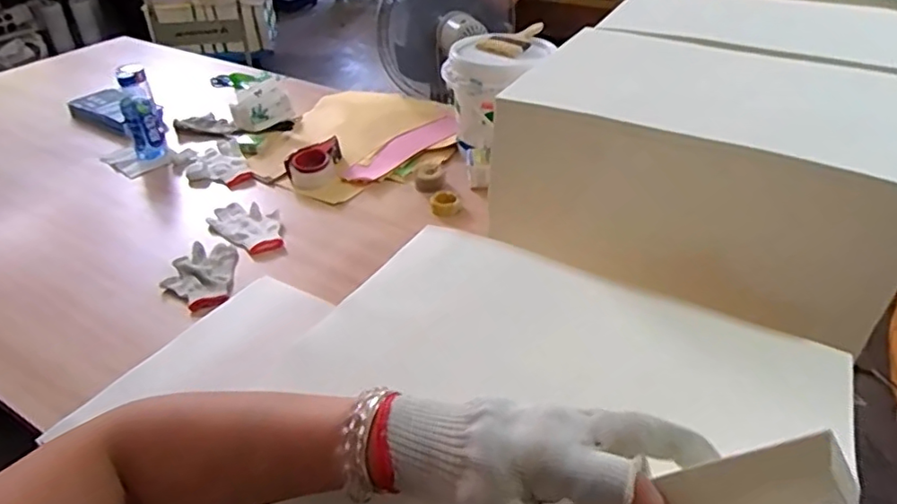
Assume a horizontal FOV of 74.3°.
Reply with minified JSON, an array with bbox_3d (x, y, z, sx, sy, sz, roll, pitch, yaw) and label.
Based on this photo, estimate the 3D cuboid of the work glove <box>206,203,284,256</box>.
[{"bbox_3d":[-0.415,-0.056,1.220,0.193,0.020,0.105,22,43,27],"label":"work glove"}]

